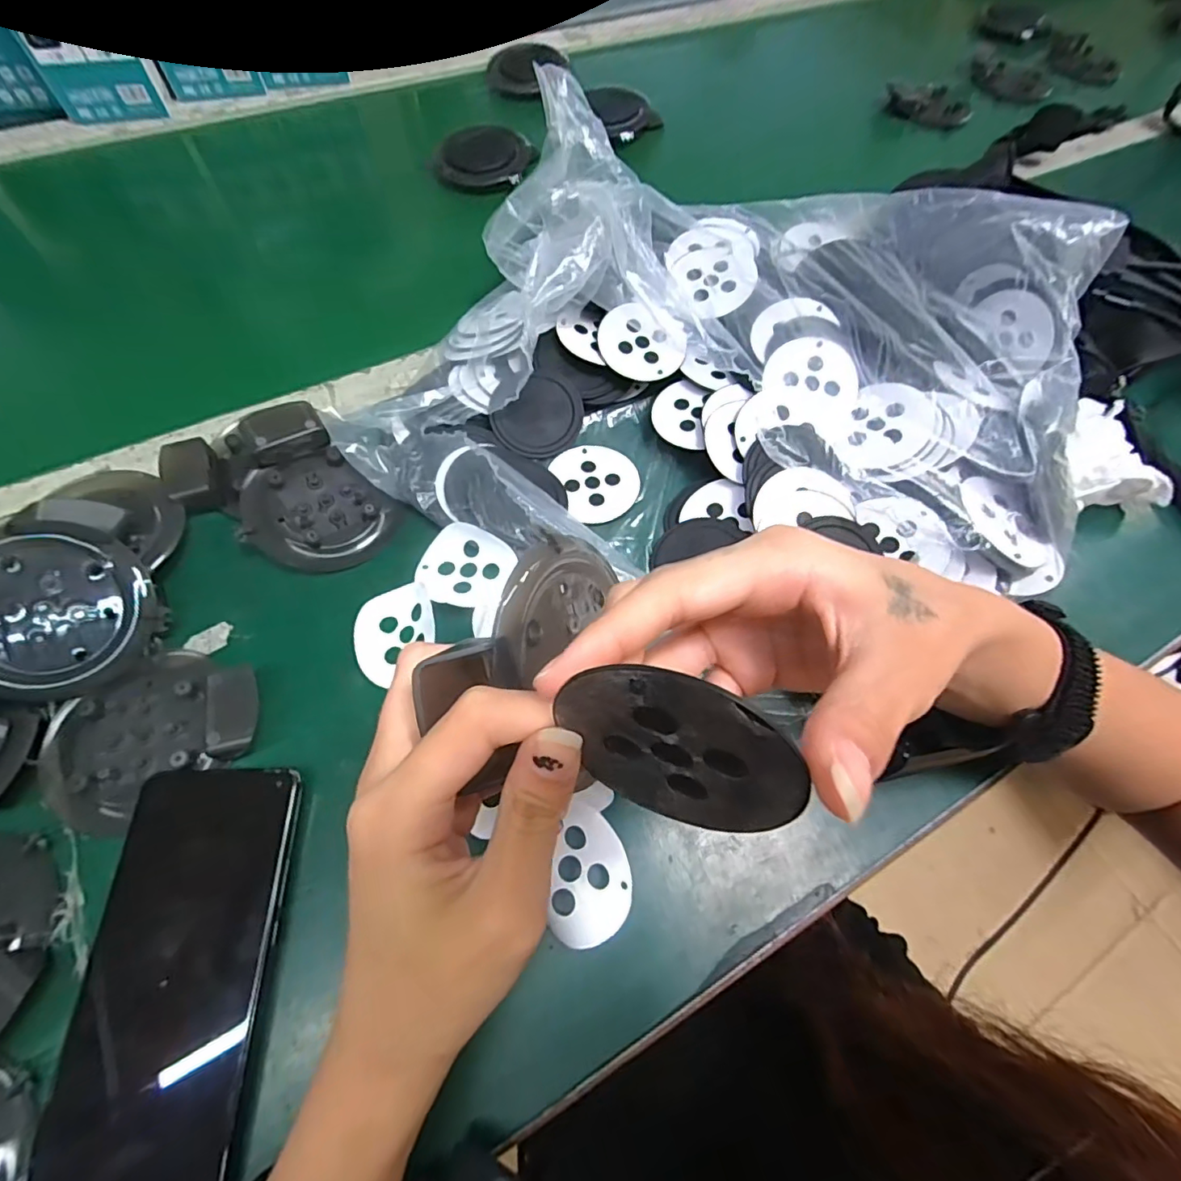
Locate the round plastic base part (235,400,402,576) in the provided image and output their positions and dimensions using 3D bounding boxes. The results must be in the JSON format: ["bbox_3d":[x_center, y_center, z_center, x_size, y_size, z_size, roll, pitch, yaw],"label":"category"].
[{"bbox_3d":[-0.170,-0.058,0.318,0.091,0.038,0.080,39,68,14],"label":"round plastic base part"}]

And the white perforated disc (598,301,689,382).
[{"bbox_3d":[0.037,-0.174,0.371,0.059,0.004,0.055,0,87,2],"label":"white perforated disc"}]

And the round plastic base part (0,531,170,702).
[{"bbox_3d":[-0.273,0.010,0.270,0.084,0.007,0.085,3,81,-19],"label":"round plastic base part"}]

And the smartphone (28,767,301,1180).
[{"bbox_3d":[-0.174,0.157,0.226,0.075,0.010,0.153,0,64,-4],"label":"smartphone"}]

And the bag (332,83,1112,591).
[{"bbox_3d":[0.088,-0.157,0.349,0.453,0.103,0.338,5,64,-1],"label":"bag"}]

